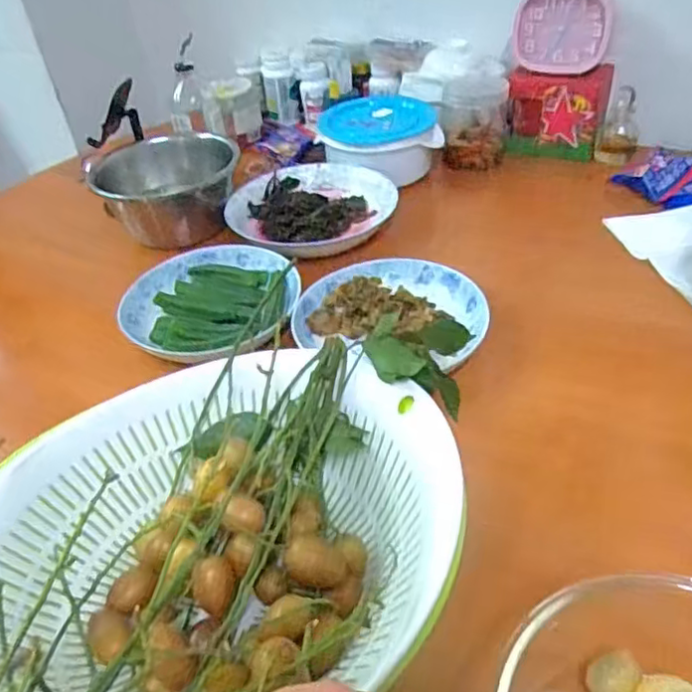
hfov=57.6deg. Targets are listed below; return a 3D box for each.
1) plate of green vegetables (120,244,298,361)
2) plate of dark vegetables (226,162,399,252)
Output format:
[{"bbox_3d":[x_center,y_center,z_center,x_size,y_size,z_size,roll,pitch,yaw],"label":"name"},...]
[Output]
[{"bbox_3d":[-0.132,-0.051,0.629,0.174,0.039,0.168,-3,40,3],"label":"plate of green vegetables"},{"bbox_3d":[-0.043,-0.176,0.769,0.194,0.037,0.159,-9,40,-5],"label":"plate of dark vegetables"}]

